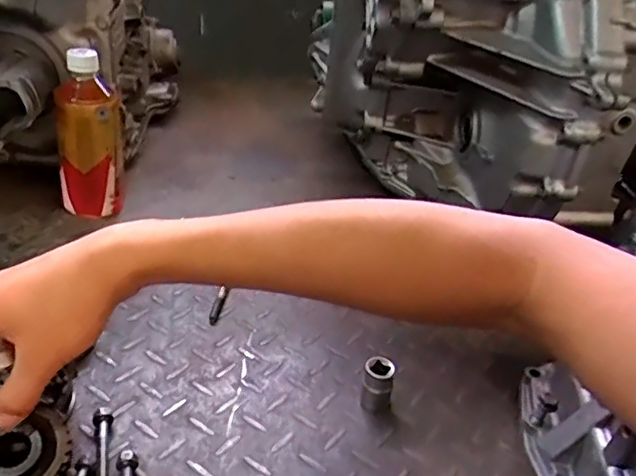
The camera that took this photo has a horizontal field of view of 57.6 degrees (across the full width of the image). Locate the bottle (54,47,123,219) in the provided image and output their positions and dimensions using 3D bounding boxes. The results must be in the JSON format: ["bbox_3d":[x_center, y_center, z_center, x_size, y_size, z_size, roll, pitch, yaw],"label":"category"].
[{"bbox_3d":[-0.257,-0.110,0.653,0.069,0.185,0.055,-4,32,-18],"label":"bottle"}]

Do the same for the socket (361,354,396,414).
[{"bbox_3d":[0.048,0.118,0.463,0.024,0.042,0.021,11,30,8],"label":"socket"}]

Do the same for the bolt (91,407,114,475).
[{"bbox_3d":[-0.144,0.156,0.388,0.013,0.011,0.103,-4,32,-18],"label":"bolt"}]

